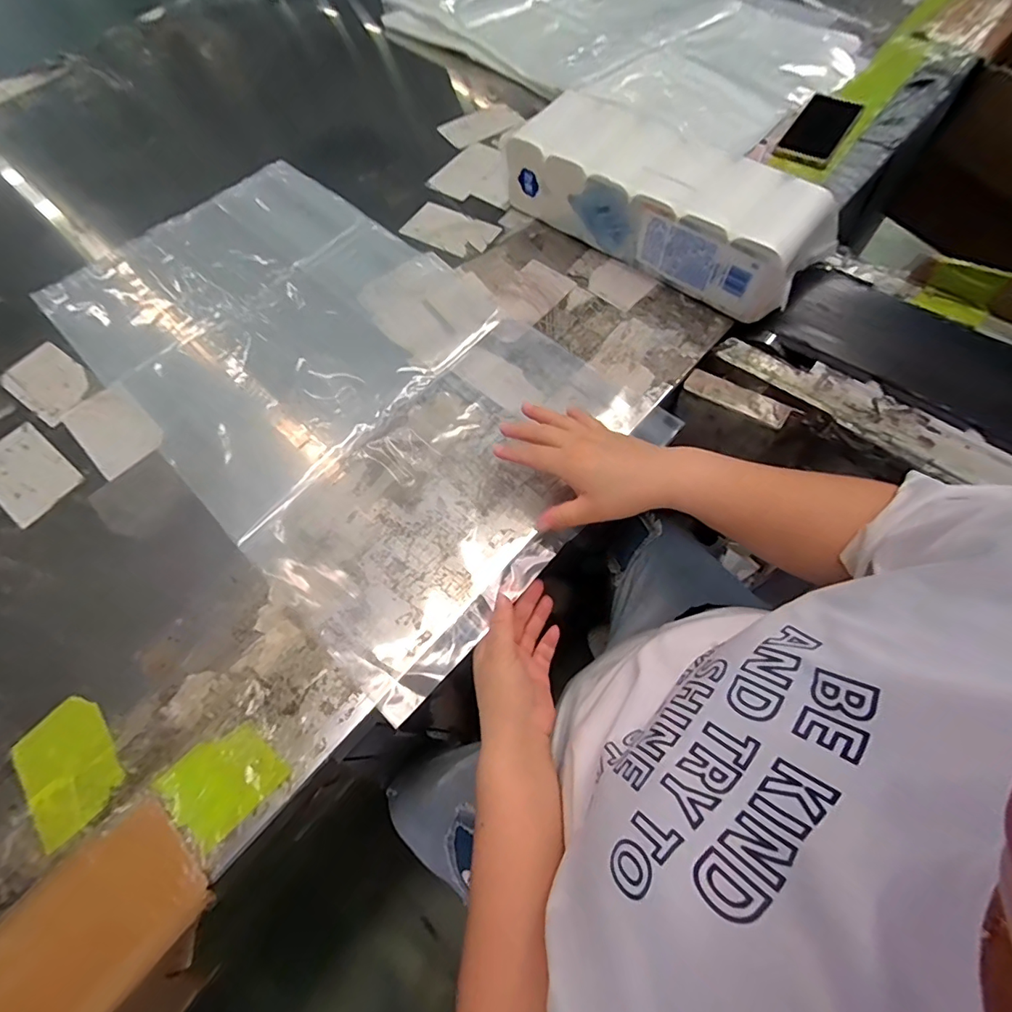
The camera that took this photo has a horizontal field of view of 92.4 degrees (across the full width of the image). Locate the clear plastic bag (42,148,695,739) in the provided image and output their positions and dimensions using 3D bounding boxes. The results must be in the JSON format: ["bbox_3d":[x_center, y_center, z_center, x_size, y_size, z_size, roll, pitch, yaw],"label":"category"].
[{"bbox_3d":[-0.212,-0.174,0.574,0.712,0.016,0.401,41,73,19],"label":"clear plastic bag"}]

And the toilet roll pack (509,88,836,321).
[{"bbox_3d":[0.198,-0.384,0.606,0.381,0.091,0.149,37,72,18],"label":"toilet roll pack"}]

